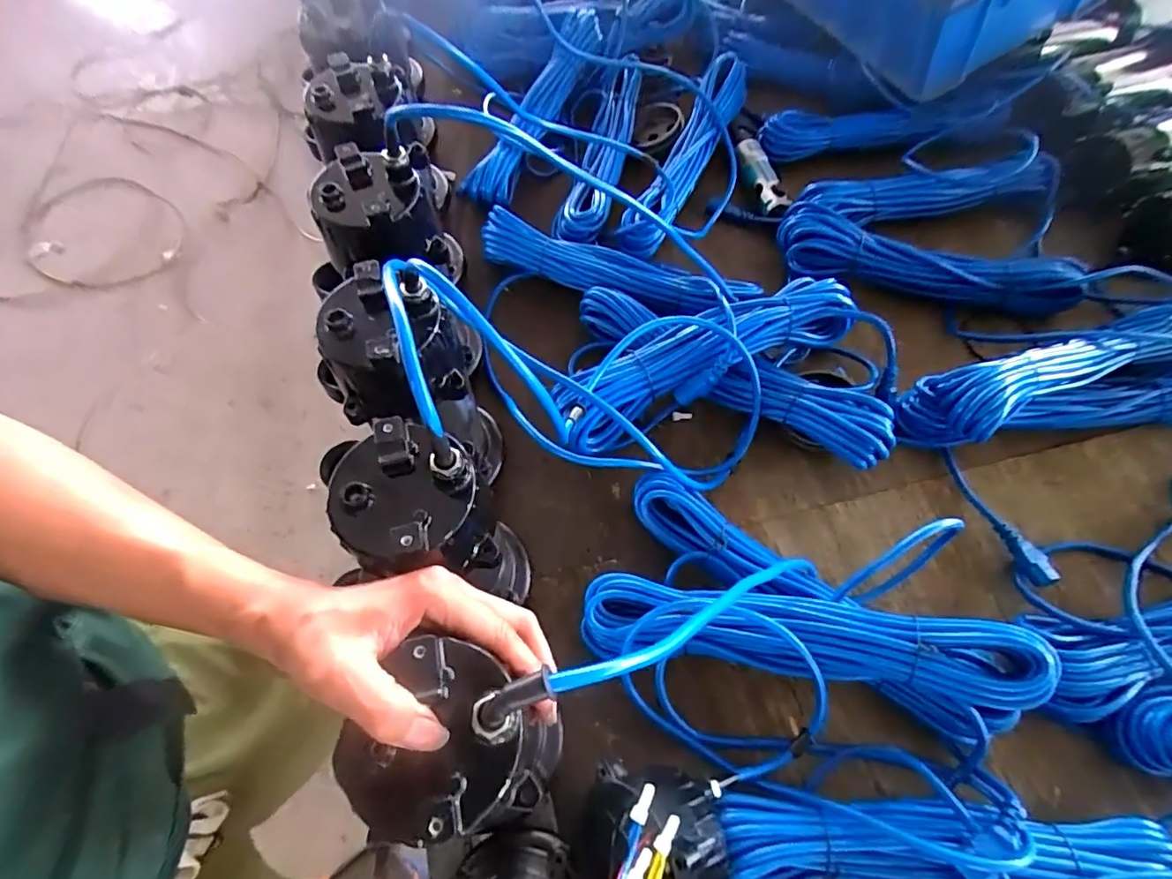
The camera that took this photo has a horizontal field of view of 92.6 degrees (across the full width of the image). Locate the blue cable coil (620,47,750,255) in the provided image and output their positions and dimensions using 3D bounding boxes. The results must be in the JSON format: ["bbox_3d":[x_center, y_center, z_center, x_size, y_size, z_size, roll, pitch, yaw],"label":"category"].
[{"bbox_3d":[0.129,-0.377,0.728,0.071,0.044,0.346,21,65,11],"label":"blue cable coil"}]

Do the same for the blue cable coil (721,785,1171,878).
[{"bbox_3d":[0.258,0.304,0.400,0.333,0.073,0.084,3,63,2],"label":"blue cable coil"}]

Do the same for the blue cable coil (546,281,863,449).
[{"bbox_3d":[0.125,-0.087,0.578,0.338,0.077,0.084,-22,65,-11],"label":"blue cable coil"}]

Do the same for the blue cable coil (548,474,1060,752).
[{"bbox_3d":[0.171,0.141,0.470,0.343,0.111,0.202,10,63,5],"label":"blue cable coil"}]

